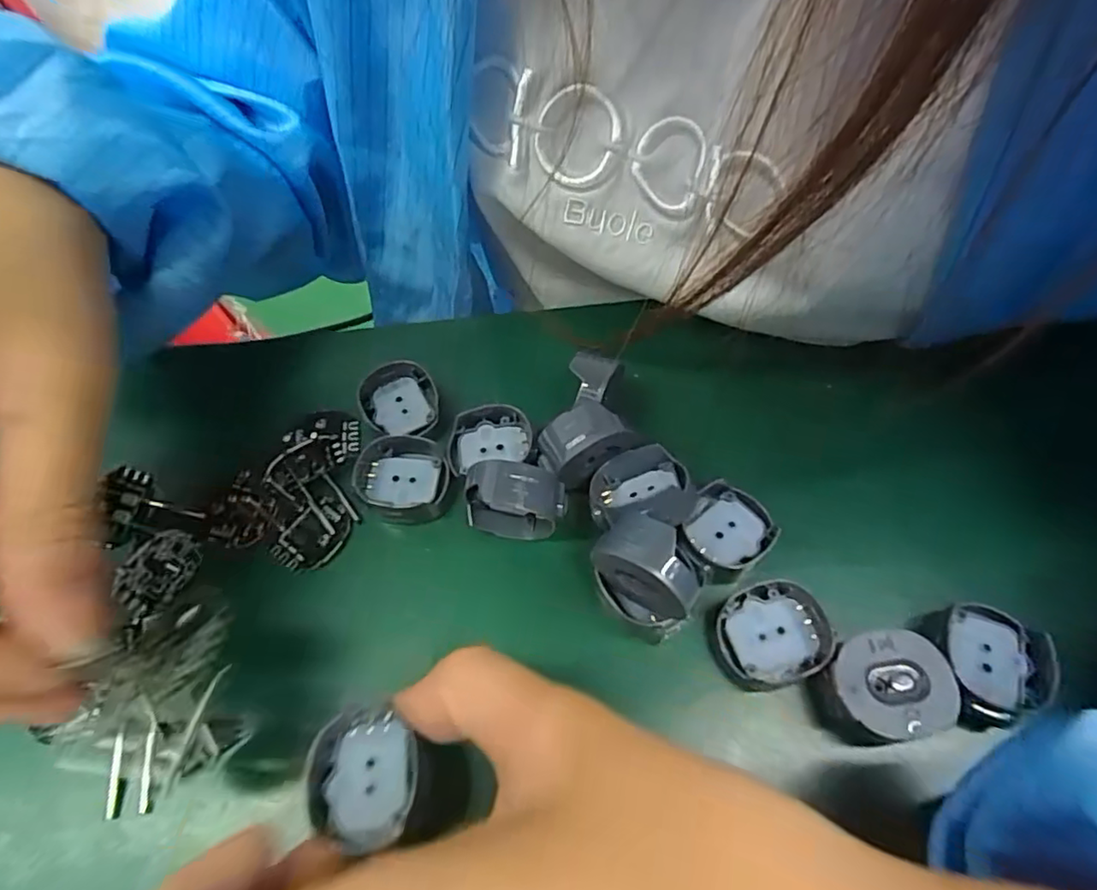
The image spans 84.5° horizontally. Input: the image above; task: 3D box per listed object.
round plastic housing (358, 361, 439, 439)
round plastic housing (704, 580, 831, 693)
[{"bbox_3d":[-0.049,-0.015,0.201,0.024,0.009,0.027,-27,63,-11],"label":"round plastic housing"},{"bbox_3d":[0.058,0.051,0.161,0.029,0.013,0.025,-17,61,-5],"label":"round plastic housing"}]

